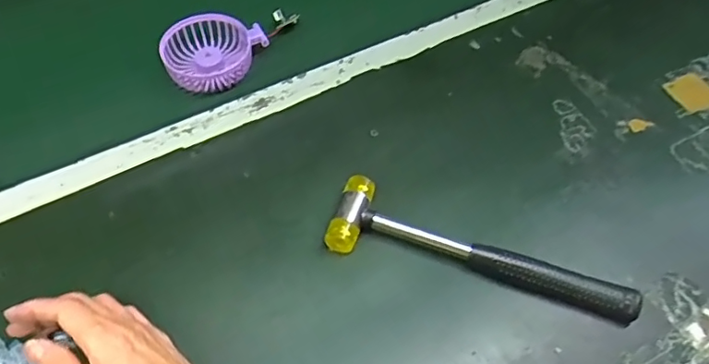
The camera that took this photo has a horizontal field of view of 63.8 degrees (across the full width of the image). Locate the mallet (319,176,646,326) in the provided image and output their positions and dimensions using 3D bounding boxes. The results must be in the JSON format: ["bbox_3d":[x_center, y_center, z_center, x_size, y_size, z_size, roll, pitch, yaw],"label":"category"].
[{"bbox_3d":[0.099,0.057,0.445,0.237,0.033,0.057,16,57,9],"label":"mallet"}]

